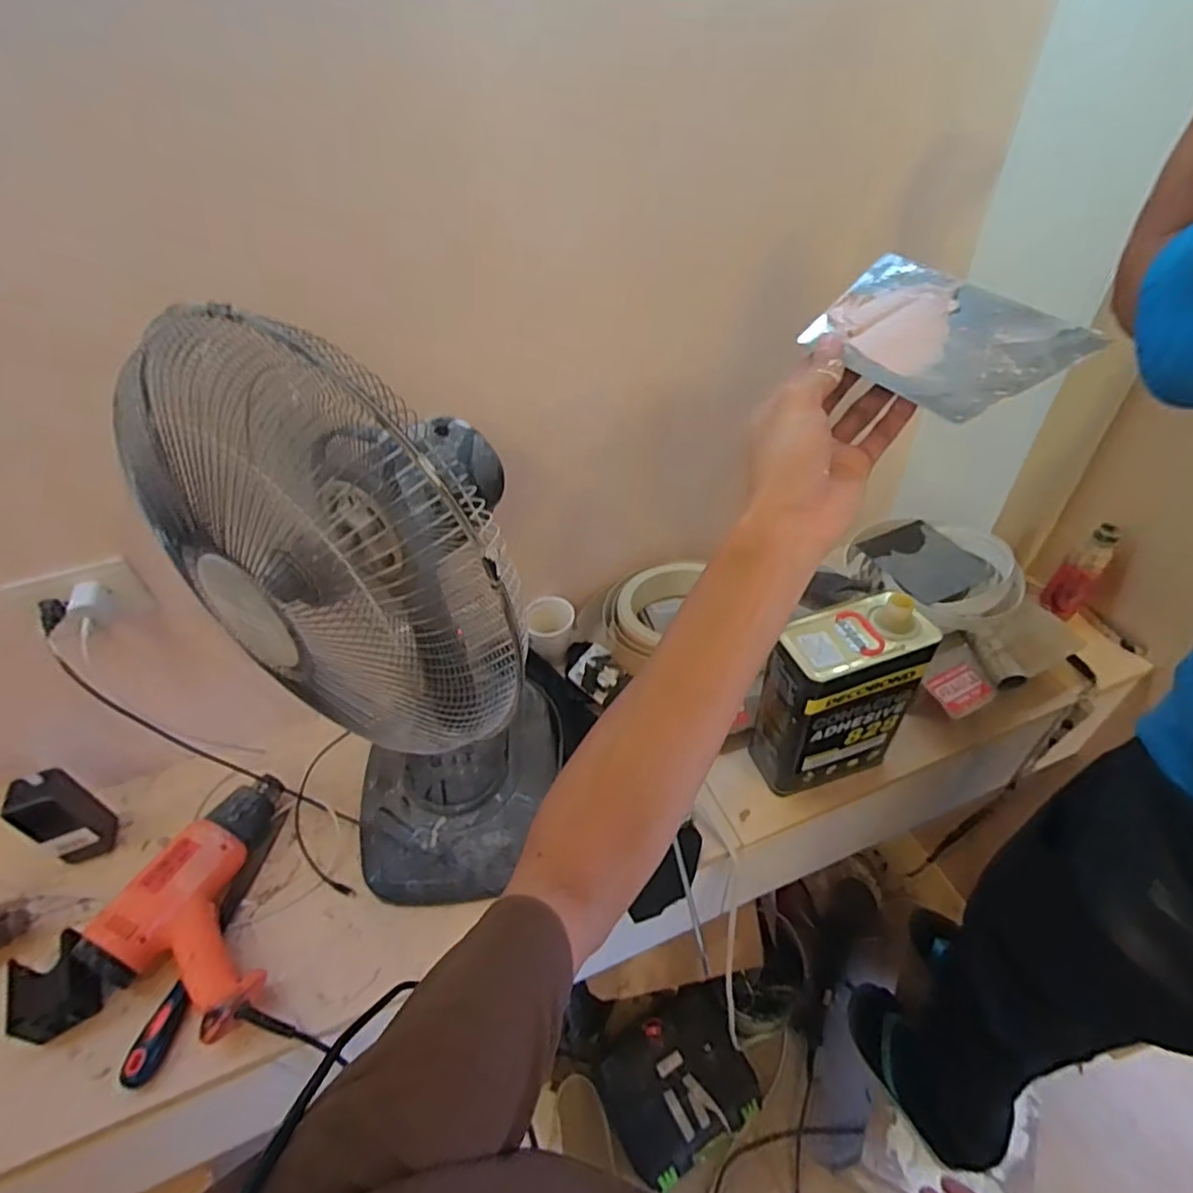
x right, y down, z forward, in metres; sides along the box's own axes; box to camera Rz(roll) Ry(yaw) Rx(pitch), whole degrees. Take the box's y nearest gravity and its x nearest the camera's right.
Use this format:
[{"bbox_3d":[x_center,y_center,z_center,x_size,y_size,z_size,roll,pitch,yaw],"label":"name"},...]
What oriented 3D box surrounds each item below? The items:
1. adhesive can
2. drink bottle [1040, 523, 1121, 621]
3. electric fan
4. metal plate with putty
[{"bbox_3d":[0.292,0.120,0.760,0.173,0.244,0.095,-17,45,-12],"label":"adhesive can"},{"bbox_3d":[0.734,-0.038,0.948,0.052,0.159,0.051,33,55,32],"label":"drink bottle"},{"bbox_3d":[-0.201,0.053,0.600,0.266,0.592,0.237,-10,44,-6],"label":"electric fan"},{"bbox_3d":[0.196,-0.150,0.361,0.093,0.009,0.130,-39,60,-13],"label":"metal plate with putty"}]

